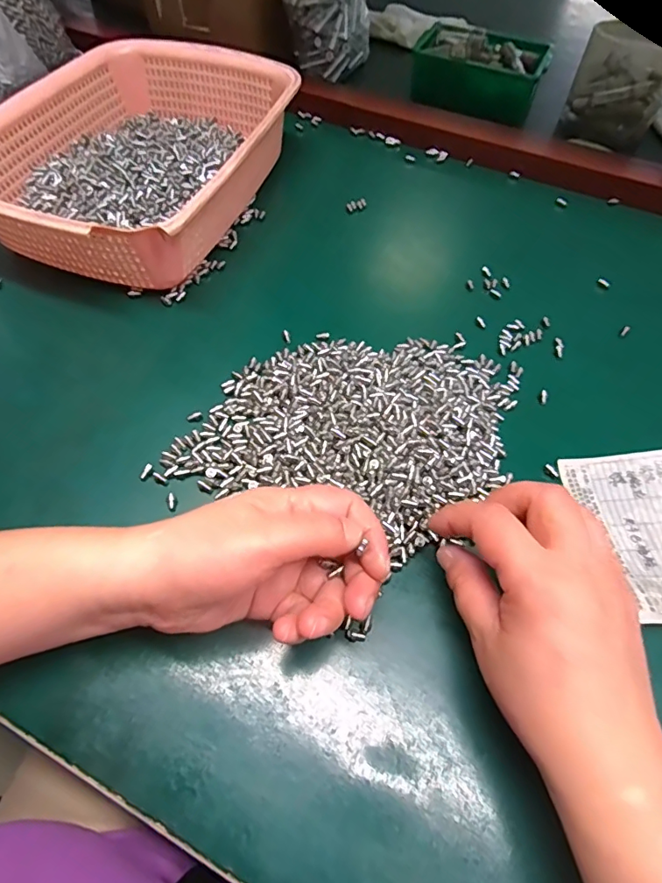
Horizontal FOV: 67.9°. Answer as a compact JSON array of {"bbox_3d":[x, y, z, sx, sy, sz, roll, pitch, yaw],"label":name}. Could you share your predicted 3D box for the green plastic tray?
[{"bbox_3d":[0.172,-0.432,0.577,0.148,0.057,0.094,22,60,12],"label":"green plastic tray"}]

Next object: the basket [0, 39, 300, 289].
[{"bbox_3d":[-0.164,-0.252,0.434,0.211,0.072,0.289,17,59,8],"label":"basket"}]

